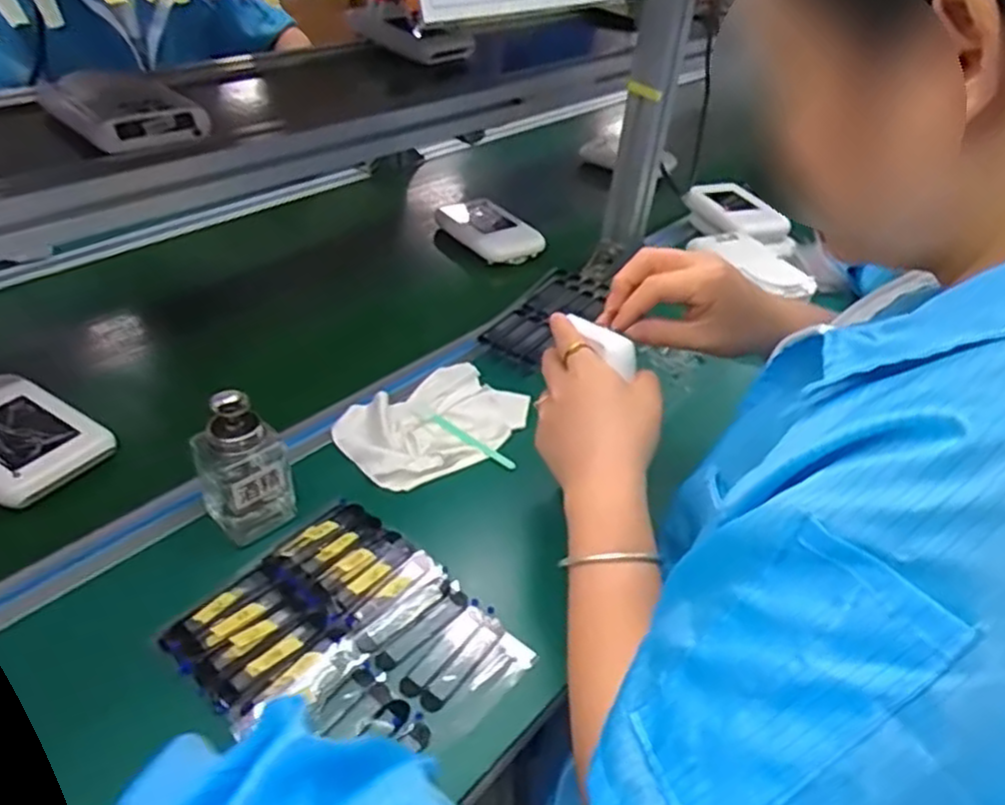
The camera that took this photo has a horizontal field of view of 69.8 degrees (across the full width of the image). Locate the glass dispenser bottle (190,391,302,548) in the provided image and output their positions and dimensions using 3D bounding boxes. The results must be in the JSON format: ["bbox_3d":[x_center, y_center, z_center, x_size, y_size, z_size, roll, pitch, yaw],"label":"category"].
[{"bbox_3d":[-0.191,0.043,0.531,0.064,0.113,0.054,-12,41,-21],"label":"glass dispenser bottle"}]

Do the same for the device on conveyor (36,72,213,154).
[{"bbox_3d":[-0.314,-0.248,0.601,0.139,0.030,0.092,34,46,31],"label":"device on conveyor"}]

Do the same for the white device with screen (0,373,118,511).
[{"bbox_3d":[-0.404,0.028,0.590,0.143,0.031,0.093,23,41,20],"label":"white device with screen"}]

